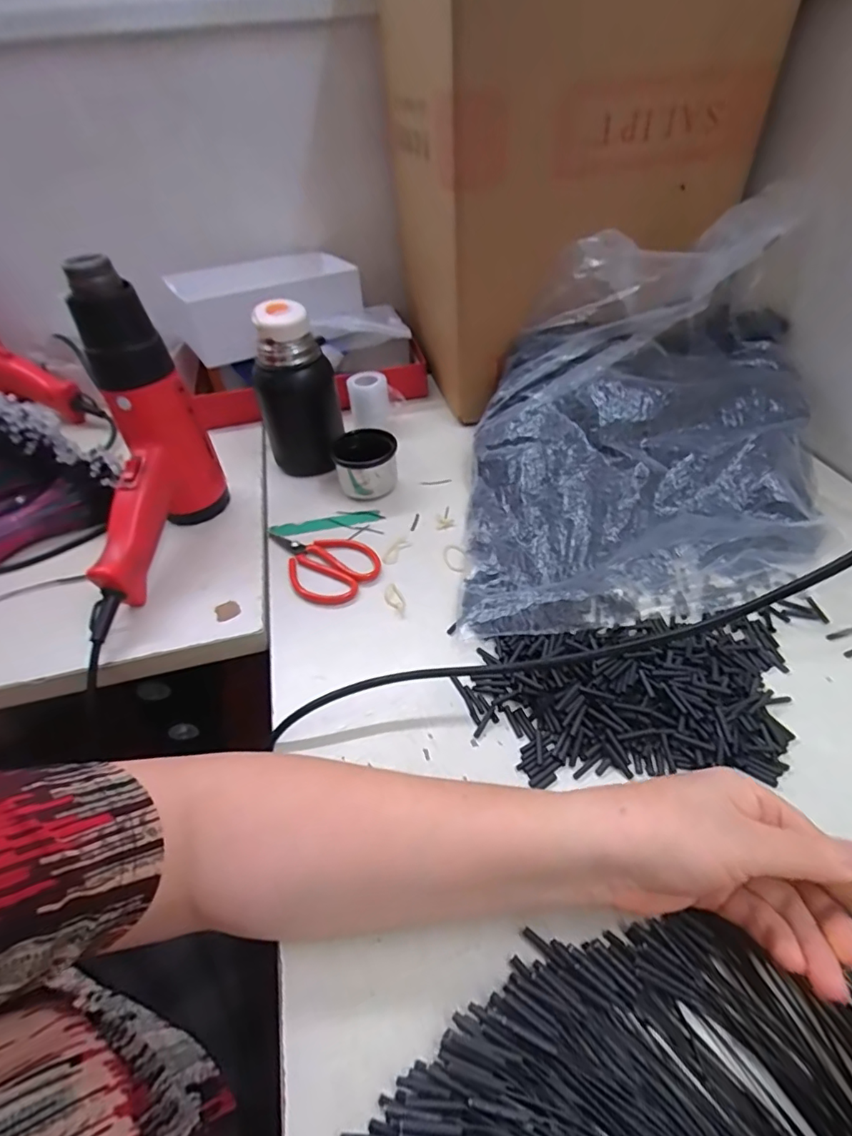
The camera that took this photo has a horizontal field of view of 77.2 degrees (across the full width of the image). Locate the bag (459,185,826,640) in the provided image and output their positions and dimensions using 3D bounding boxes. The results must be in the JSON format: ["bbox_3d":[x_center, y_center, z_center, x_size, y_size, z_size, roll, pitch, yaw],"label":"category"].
[{"bbox_3d":[0.203,-0.139,0.485,0.321,0.191,0.384,1,45,7],"label":"bag"}]

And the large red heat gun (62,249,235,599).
[{"bbox_3d":[-0.251,-0.104,0.461,0.082,0.235,0.179,-8,44,-3],"label":"large red heat gun"}]

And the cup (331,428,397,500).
[{"bbox_3d":[-0.063,-0.110,0.573,0.063,0.052,0.069,-3,44,3],"label":"cup"}]

